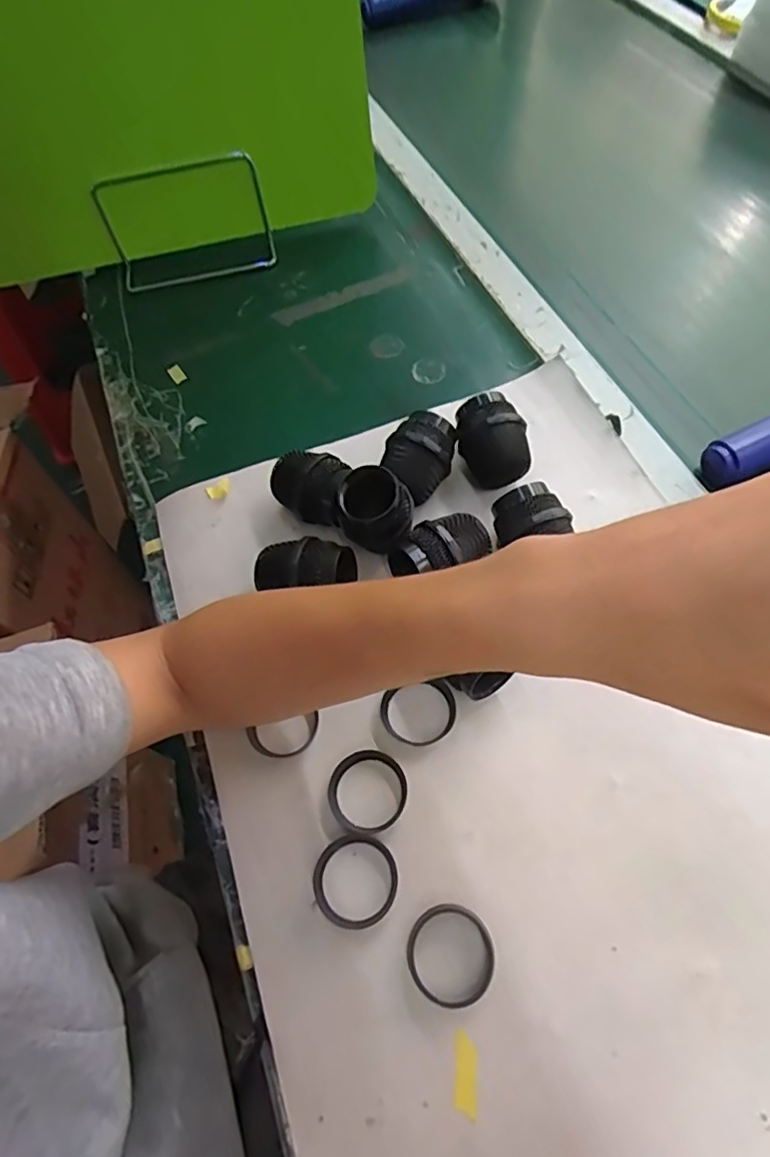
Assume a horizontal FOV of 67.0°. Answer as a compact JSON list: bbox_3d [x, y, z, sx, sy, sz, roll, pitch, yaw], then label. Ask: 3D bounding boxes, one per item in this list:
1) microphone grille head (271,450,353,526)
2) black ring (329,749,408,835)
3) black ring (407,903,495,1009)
[{"bbox_3d":[-0.051,-0.063,0.411,0.056,0.043,0.039,22,66,13],"label":"microphone grille head"},{"bbox_3d":[-0.010,0.122,0.331,0.045,0.004,0.044,-1,63,2],"label":"black ring"},{"bbox_3d":[0.034,0.190,0.293,0.043,0.005,0.044,-1,63,2],"label":"black ring"}]

